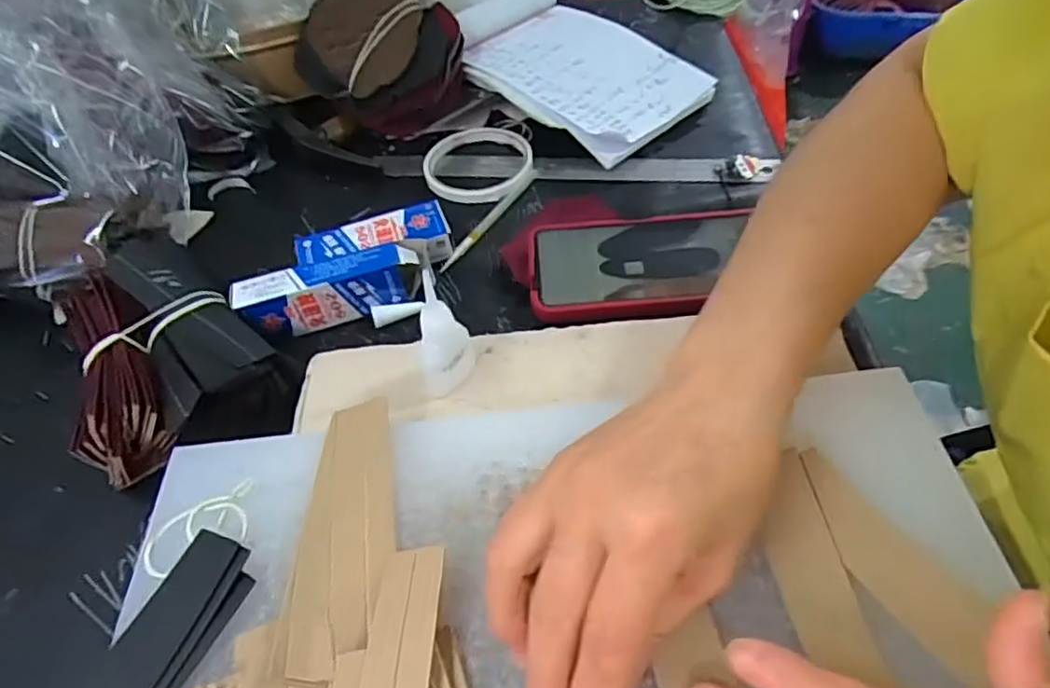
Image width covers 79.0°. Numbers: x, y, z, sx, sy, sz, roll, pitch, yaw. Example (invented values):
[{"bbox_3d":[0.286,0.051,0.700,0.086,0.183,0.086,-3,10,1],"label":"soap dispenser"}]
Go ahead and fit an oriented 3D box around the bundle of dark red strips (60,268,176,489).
[{"bbox_3d":[-0.242,0.014,0.379,0.049,0.050,0.149,-26,52,-14],"label":"bundle of dark red strips"}]

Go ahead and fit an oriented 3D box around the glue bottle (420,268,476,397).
[{"bbox_3d":[-0.043,-0.007,0.325,0.029,0.078,0.027,-14,50,-5],"label":"glue bottle"}]

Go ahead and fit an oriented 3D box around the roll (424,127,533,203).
[{"bbox_3d":[-0.037,-0.146,0.508,0.085,0.010,0.094,-3,50,4],"label":"roll"}]

